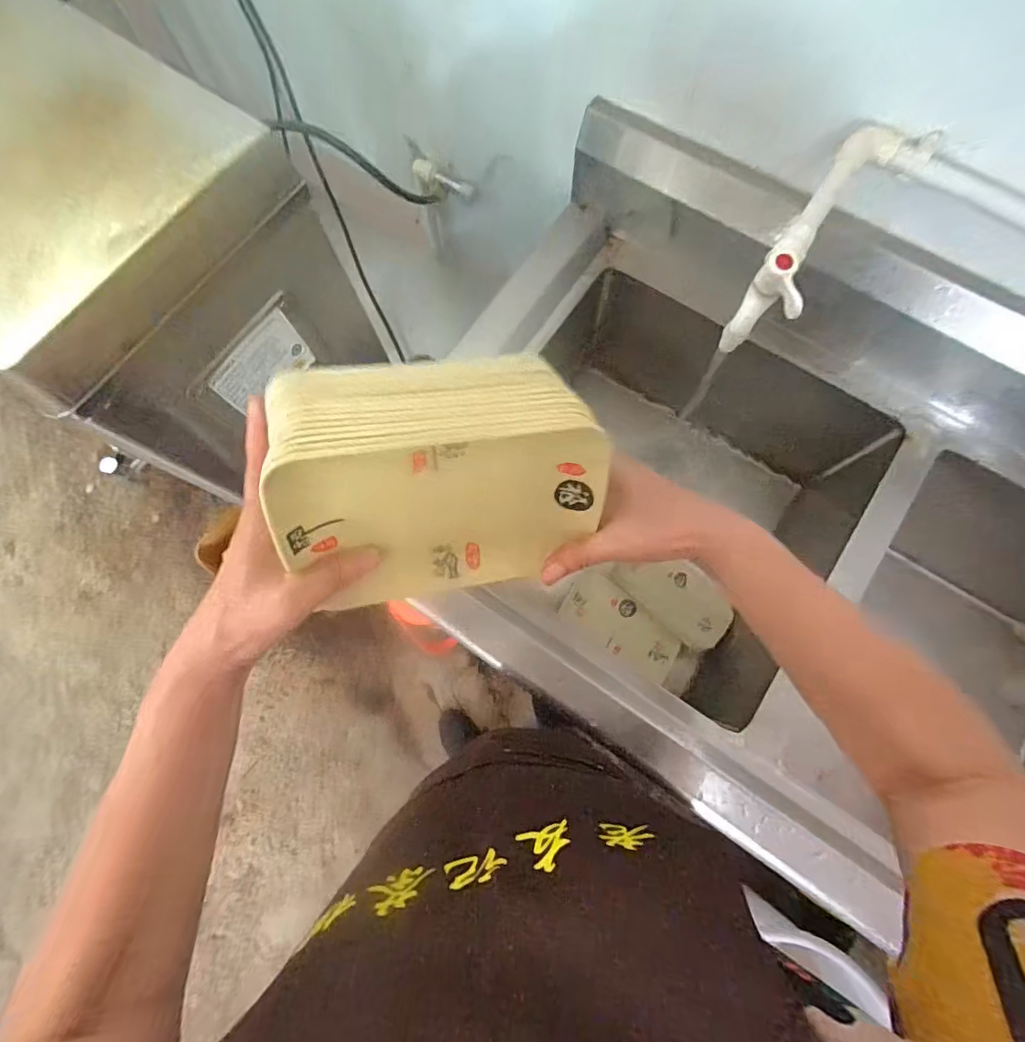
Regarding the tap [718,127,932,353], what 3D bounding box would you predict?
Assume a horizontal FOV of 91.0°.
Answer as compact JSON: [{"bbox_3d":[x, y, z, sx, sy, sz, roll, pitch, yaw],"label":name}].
[{"bbox_3d":[0.284,-0.267,0.475,0.064,0.089,0.224,40,80,10],"label":"tap"}]

